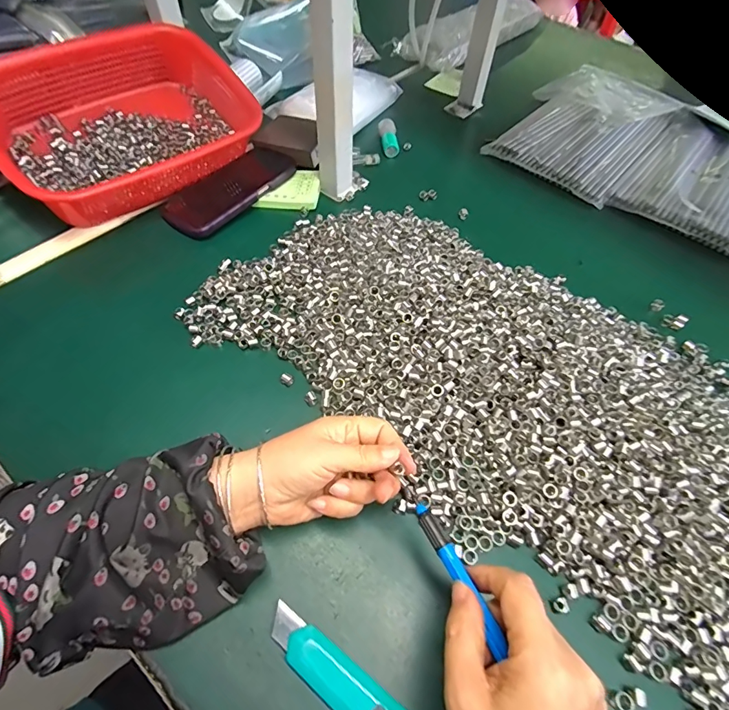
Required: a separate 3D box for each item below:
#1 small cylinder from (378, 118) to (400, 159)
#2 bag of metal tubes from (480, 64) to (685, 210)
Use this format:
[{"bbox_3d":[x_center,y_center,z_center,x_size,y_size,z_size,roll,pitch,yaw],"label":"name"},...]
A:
[{"bbox_3d":[0.035,-0.311,0.608,0.026,0.025,0.061,0,55,-4],"label":"small cylinder"},{"bbox_3d":[0.337,-0.352,0.650,0.197,0.043,0.317,35,60,19],"label":"bag of metal tubes"}]

